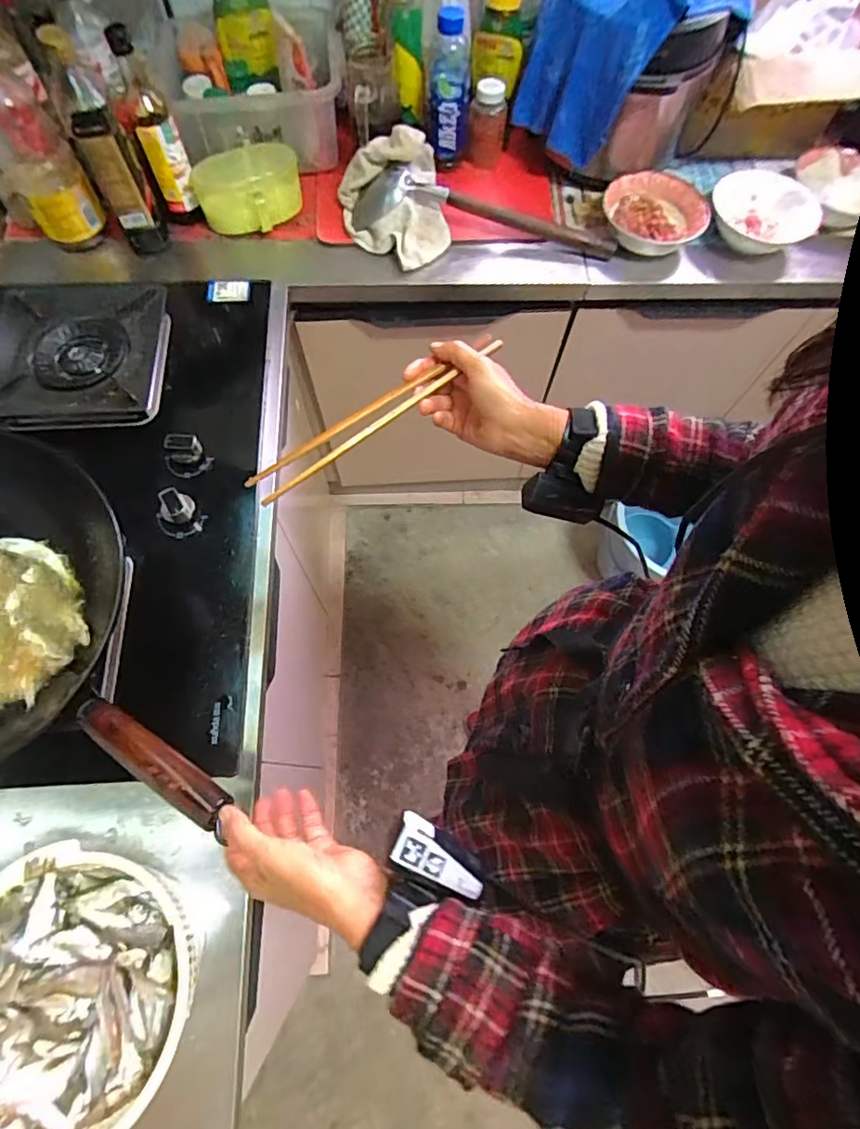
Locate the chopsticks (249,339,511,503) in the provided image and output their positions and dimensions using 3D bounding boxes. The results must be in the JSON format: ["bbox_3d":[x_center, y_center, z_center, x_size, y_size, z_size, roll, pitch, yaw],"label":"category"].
[{"bbox_3d":[-0.041,-0.134,0.480,0.260,0.013,0.033,-35,73,-13],"label":"chopsticks"}]

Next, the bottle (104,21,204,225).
[{"bbox_3d":[-0.416,-0.653,0.826,0.069,0.239,0.070,-19,69,-9],"label":"bottle"}]

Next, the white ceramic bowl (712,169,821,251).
[{"bbox_3d":[0.555,-0.595,0.908,0.159,0.038,0.160,0,68,-1],"label":"white ceramic bowl"}]

